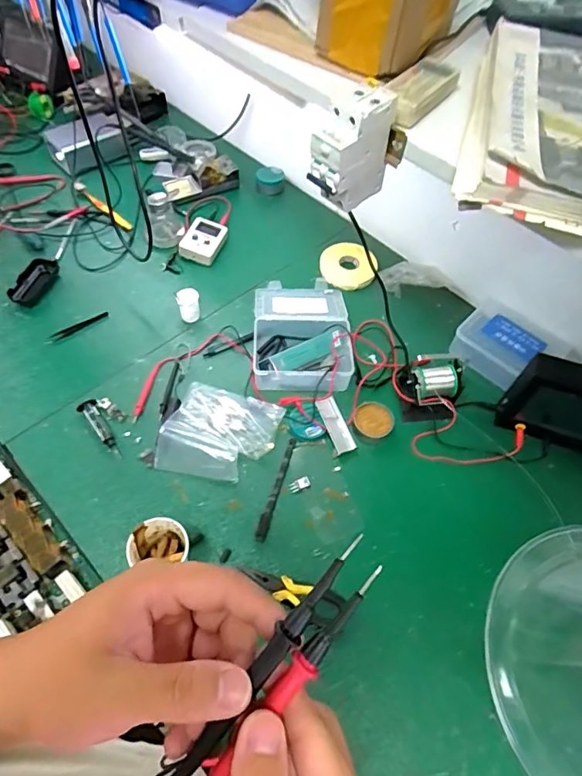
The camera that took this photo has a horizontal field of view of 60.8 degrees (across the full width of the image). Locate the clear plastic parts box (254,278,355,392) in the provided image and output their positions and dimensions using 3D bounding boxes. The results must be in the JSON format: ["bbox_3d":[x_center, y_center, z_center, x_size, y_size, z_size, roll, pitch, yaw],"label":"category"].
[{"bbox_3d":[0.019,-0.108,0.882,0.169,0.042,0.261,0,57,-3],"label":"clear plastic parts box"}]

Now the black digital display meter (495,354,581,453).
[{"bbox_3d":[0.444,0.031,0.746,0.209,0.160,0.041,19,59,9],"label":"black digital display meter"}]

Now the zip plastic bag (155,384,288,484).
[{"bbox_3d":[-0.112,0.070,0.782,0.164,0.015,0.153,17,58,8],"label":"zip plastic bag"}]

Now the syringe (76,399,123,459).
[{"bbox_3d":[-0.297,0.062,0.776,0.028,0.023,0.113,-33,65,-22],"label":"syringe"}]

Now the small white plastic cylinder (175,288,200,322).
[{"bbox_3d":[-0.186,-0.150,0.902,0.039,0.061,0.033,-10,59,-10],"label":"small white plastic cylinder"}]

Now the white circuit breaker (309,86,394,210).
[{"bbox_3d":[0.052,-0.212,0.444,0.069,0.092,0.035,-36,66,-23],"label":"white circuit breaker"}]

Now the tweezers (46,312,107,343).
[{"bbox_3d":[-0.387,-0.112,0.899,0.112,0.004,0.019,-30,64,-20],"label":"tweezers"}]

